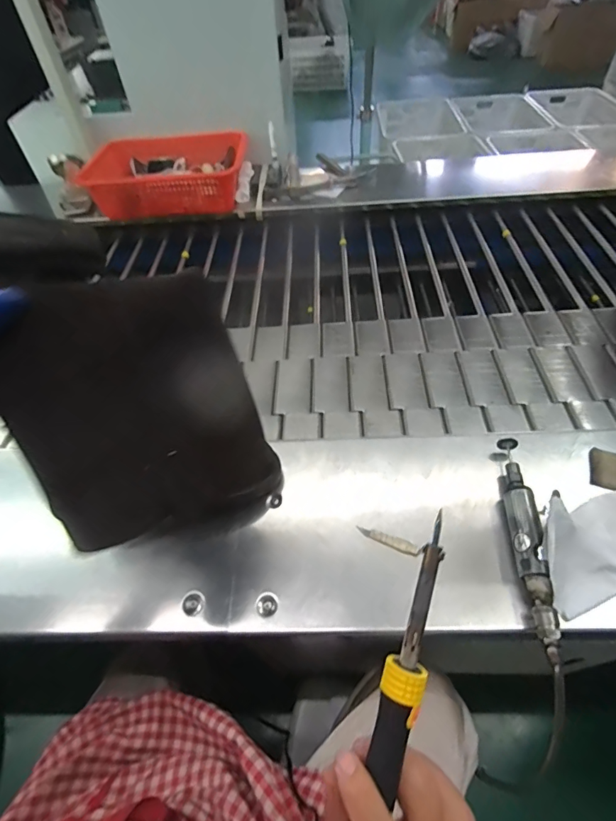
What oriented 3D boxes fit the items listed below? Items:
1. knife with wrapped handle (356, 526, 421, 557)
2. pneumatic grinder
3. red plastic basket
[{"bbox_3d":[0.096,0.155,0.501,0.075,0.006,0.014,20,55,17],"label":"knife with wrapped handle"},{"bbox_3d":[0.248,0.140,0.481,0.029,0.035,0.251,4,52,5],"label":"pneumatic grinder"},{"bbox_3d":[-0.373,-0.644,1.145,0.412,0.107,0.308,-9,52,-4],"label":"red plastic basket"}]

